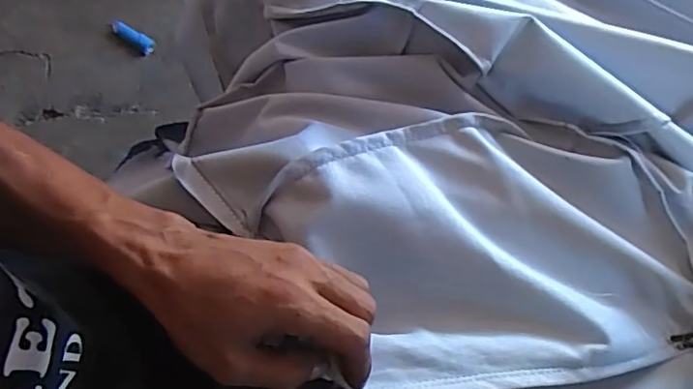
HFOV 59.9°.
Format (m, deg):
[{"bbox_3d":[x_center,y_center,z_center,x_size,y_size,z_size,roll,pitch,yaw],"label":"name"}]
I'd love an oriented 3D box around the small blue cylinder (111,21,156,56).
[{"bbox_3d":[-0.493,-0.367,1.398,0.109,0.032,0.037,34,68,12],"label":"small blue cylinder"}]

